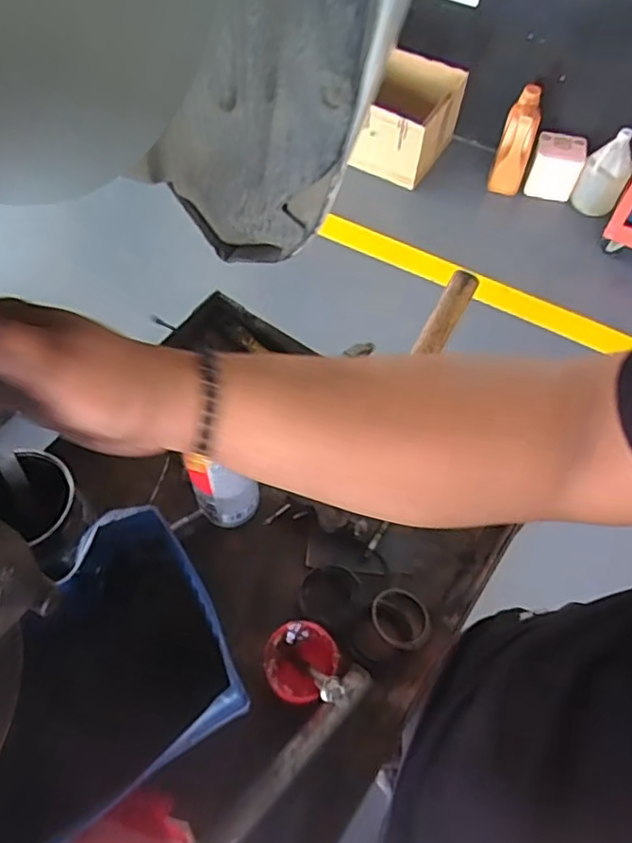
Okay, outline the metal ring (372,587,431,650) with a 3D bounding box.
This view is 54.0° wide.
[{"bbox_3d":[0.084,0.194,0.613,0.055,0.008,0.062,-25,63,-16],"label":"metal ring"}]

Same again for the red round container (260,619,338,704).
[{"bbox_3d":[-0.015,0.218,0.565,0.062,0.029,0.065,1,59,-2],"label":"red round container"}]

